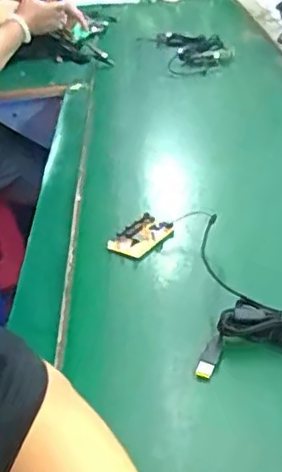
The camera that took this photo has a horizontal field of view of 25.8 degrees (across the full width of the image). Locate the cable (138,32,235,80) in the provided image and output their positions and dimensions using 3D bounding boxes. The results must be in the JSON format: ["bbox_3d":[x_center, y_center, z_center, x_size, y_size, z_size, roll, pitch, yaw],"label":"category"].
[{"bbox_3d":[0.100,-0.418,1.379,0.150,0.044,0.306,-14,32,-9],"label":"cable"}]

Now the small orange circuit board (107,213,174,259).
[{"bbox_3d":[0.000,0.002,0.704,0.045,0.013,0.074,29,52,31],"label":"small orange circuit board"}]

